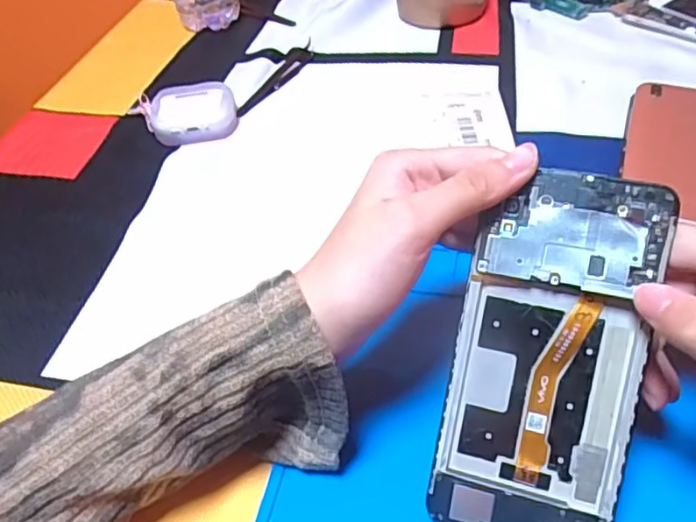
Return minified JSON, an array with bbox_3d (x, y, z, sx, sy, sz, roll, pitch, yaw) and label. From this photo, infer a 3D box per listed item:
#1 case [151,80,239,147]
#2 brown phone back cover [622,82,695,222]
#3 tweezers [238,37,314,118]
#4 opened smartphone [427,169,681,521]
[{"bbox_3d":[-0.123,-0.118,0.495,0.066,0.028,0.050,-12,45,-4],"label":"case"},{"bbox_3d":[0.232,-0.081,0.427,0.075,0.013,0.144,12,48,18],"label":"brown phone back cover"},{"bbox_3d":[-0.060,-0.161,0.546,0.023,0.007,0.124,11,48,18],"label":"tweezers"},{"bbox_3d":[0.078,0.041,0.245,0.069,0.148,0.009,13,6,20],"label":"opened smartphone"}]

